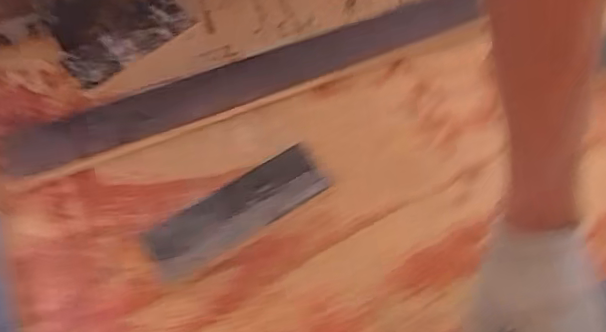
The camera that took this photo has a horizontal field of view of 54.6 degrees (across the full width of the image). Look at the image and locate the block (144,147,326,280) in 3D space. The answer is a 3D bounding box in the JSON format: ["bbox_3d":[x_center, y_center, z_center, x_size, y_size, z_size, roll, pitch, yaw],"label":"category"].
[{"bbox_3d":[-0.063,0.045,0.563,0.177,0.028,0.063,-33,67,-18],"label":"block"}]

